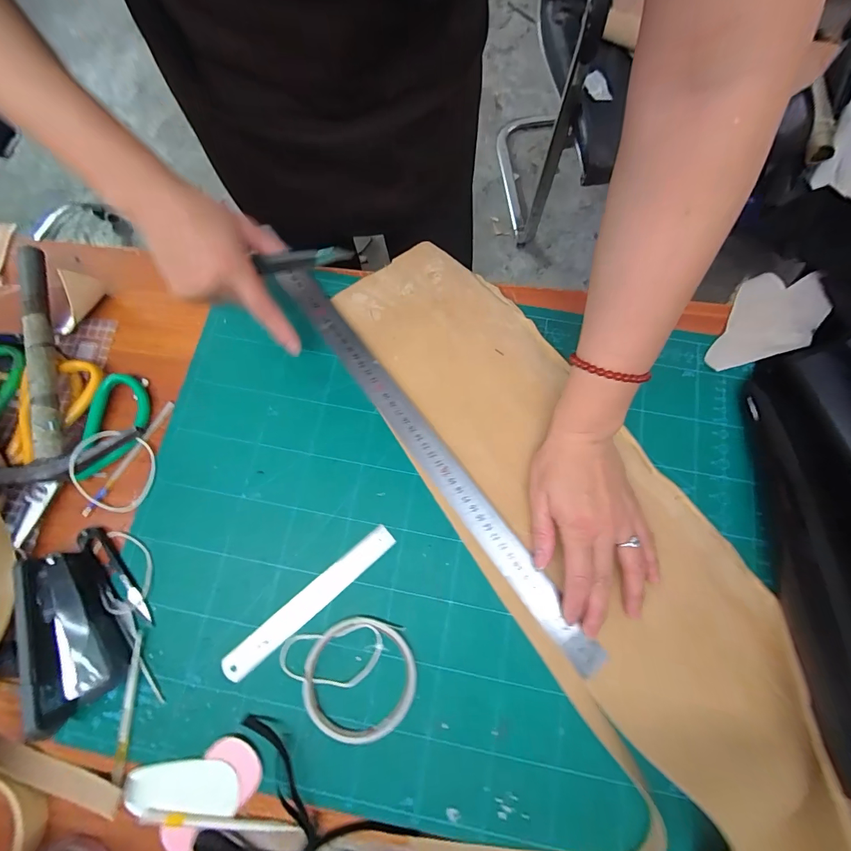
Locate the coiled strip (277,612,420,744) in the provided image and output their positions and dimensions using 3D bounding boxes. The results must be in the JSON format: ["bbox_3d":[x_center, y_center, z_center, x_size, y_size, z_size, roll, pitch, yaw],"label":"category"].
[{"bbox_3d":[-0.060,0.205,0.303,0.102,0.008,0.089,-18,77,-4],"label":"coiled strip"}]

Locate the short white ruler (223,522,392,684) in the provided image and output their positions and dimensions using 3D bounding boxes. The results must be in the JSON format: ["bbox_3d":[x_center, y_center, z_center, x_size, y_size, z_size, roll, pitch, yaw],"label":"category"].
[{"bbox_3d":[-0.097,0.148,0.319,0.166,0.004,0.024,-39,79,-9],"label":"short white ruler"}]

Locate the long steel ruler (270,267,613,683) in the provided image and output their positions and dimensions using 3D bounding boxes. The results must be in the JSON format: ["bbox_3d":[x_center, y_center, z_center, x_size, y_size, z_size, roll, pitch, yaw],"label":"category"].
[{"bbox_3d":[-0.001,0.021,0.346,0.033,0.006,0.447,-37,80,-5],"label":"long steel ruler"}]

